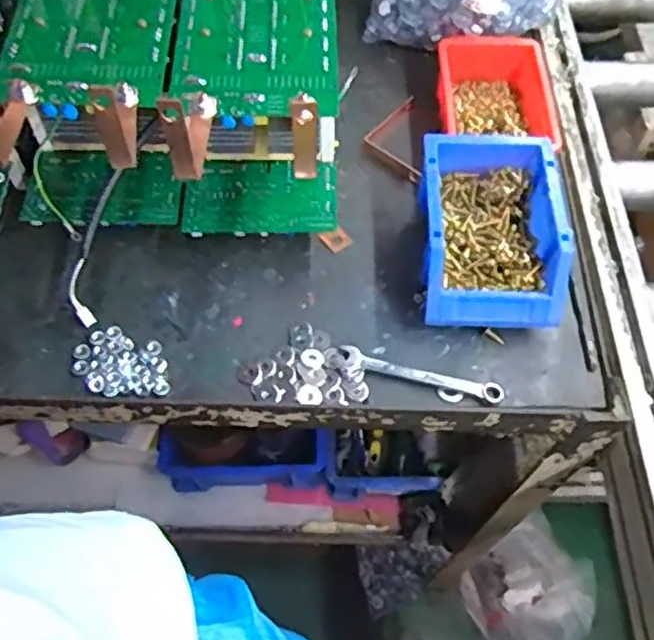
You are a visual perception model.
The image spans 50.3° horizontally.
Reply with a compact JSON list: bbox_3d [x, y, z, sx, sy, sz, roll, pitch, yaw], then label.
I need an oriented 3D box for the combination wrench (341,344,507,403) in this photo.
[{"bbox_3d":[0.072,0.044,0.538,0.125,0.010,0.019,14,60,7],"label":"combination wrench"}]

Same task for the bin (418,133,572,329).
[{"bbox_3d":[0.130,-0.072,0.572,0.111,0.075,0.161,3,59,0],"label":"bin"}]

